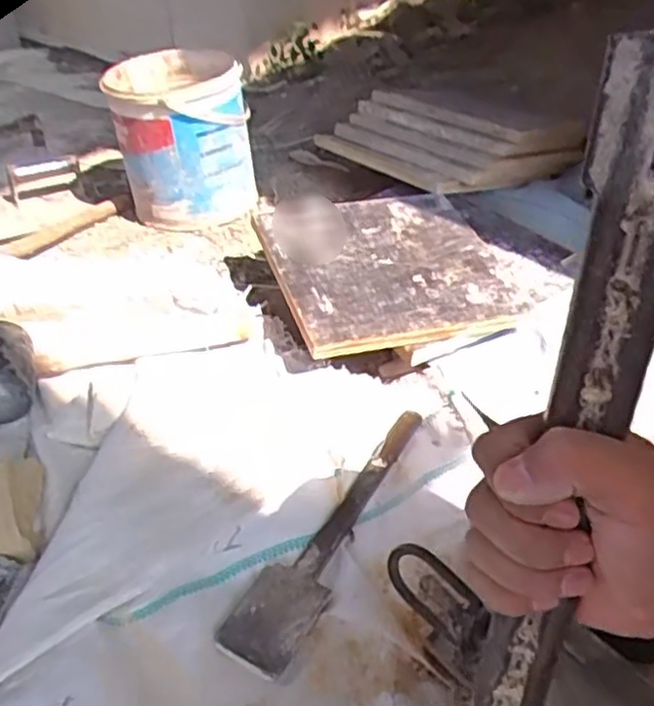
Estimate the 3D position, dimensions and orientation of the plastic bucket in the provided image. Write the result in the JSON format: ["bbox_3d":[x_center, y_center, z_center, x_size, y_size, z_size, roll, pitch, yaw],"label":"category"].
[{"bbox_3d":[-0.192,-0.289,0.951,0.168,0.183,0.196,-10,37,-10],"label":"plastic bucket"}]

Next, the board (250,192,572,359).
[{"bbox_3d":[0.093,-0.106,0.799,0.315,0.024,0.242,-11,46,-22],"label":"board"}]

